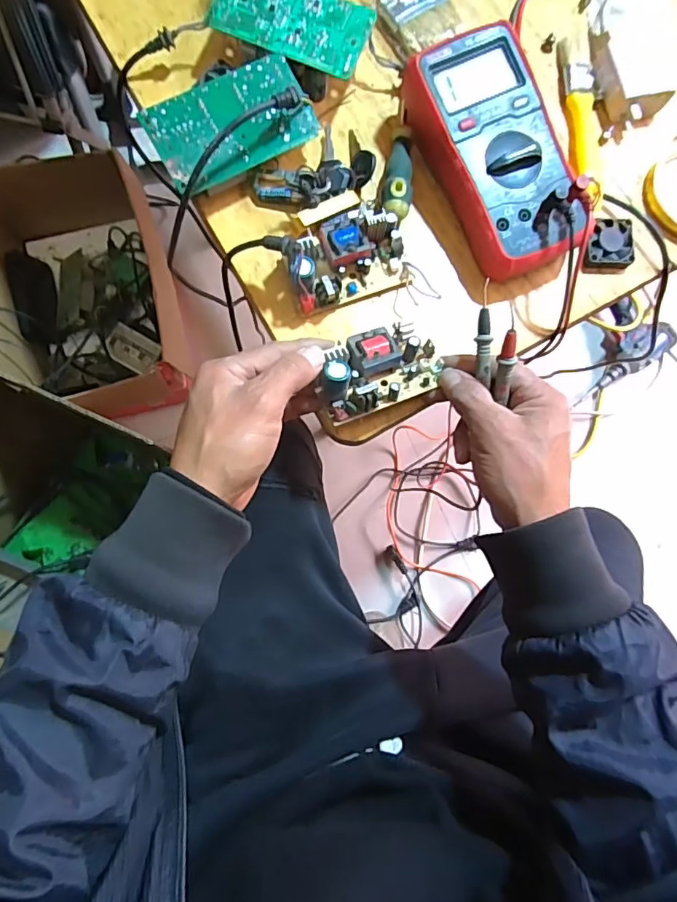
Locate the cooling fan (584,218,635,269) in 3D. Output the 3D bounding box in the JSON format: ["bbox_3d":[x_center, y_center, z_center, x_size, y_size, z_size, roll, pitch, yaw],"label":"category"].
[{"bbox_3d":[0.229,-0.177,0.427,0.039,0.014,0.041,4,81,-3],"label":"cooling fan"}]

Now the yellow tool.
[{"bbox_3d":[0.213,-0.292,0.432,0.028,0.019,0.163,1,81,-4],"label":"yellow tool"}]

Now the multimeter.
[{"bbox_3d":[0.125,-0.232,0.392,0.088,0.040,0.178,-25,84,-7],"label":"multimeter"}]

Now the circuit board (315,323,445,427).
[{"bbox_3d":[0.030,-0.061,0.365,0.092,0.037,0.056,-21,83,-6],"label":"circuit board"}]

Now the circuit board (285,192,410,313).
[{"bbox_3d":[0.004,-0.163,0.392,0.099,0.039,0.089,-19,83,-6],"label":"circuit board"}]

